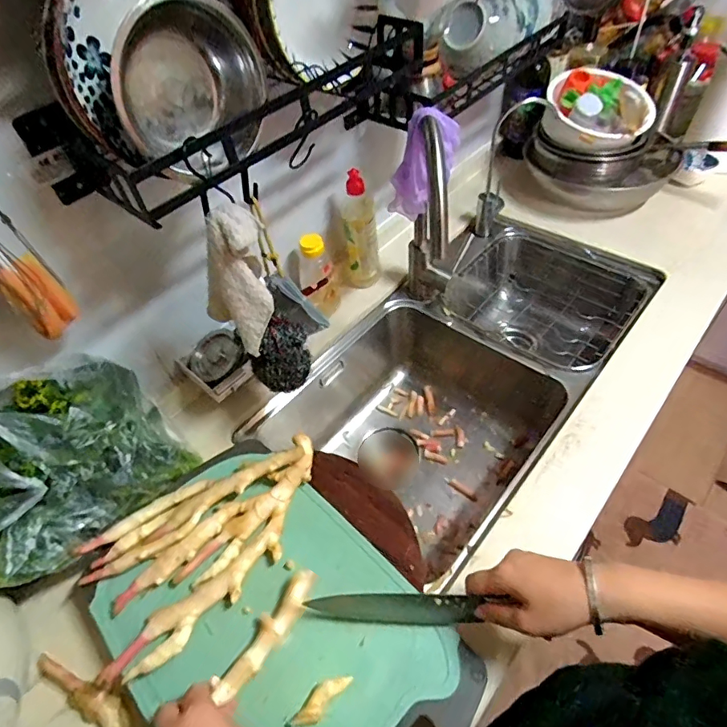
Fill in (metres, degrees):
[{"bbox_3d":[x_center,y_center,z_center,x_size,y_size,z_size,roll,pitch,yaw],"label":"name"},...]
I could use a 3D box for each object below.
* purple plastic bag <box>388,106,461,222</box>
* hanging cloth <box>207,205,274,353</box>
[{"bbox_3d":[0.081,-0.270,0.681,0.072,0.168,0.063,12,49,-13],"label":"purple plastic bag"},{"bbox_3d":[-0.140,-0.091,0.535,0.078,0.157,0.052,-21,51,-11],"label":"hanging cloth"}]

